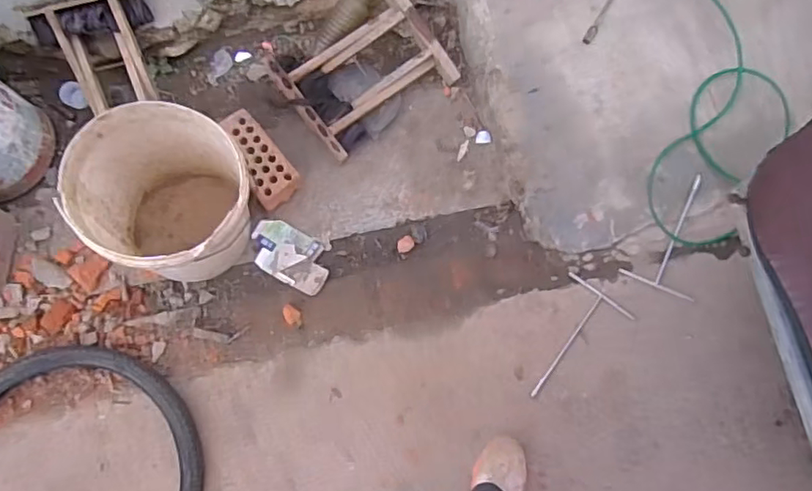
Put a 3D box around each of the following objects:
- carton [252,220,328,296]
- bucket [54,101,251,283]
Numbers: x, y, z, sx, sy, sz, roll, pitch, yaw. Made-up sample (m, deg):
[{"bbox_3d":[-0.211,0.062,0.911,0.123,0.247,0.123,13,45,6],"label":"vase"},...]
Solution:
[{"bbox_3d":[-0.287,0.024,1.406,0.211,0.020,0.125,28,77,7],"label":"carton"},{"bbox_3d":[-0.479,-0.075,1.236,0.308,0.391,0.334,0,75,0],"label":"bucket"}]

